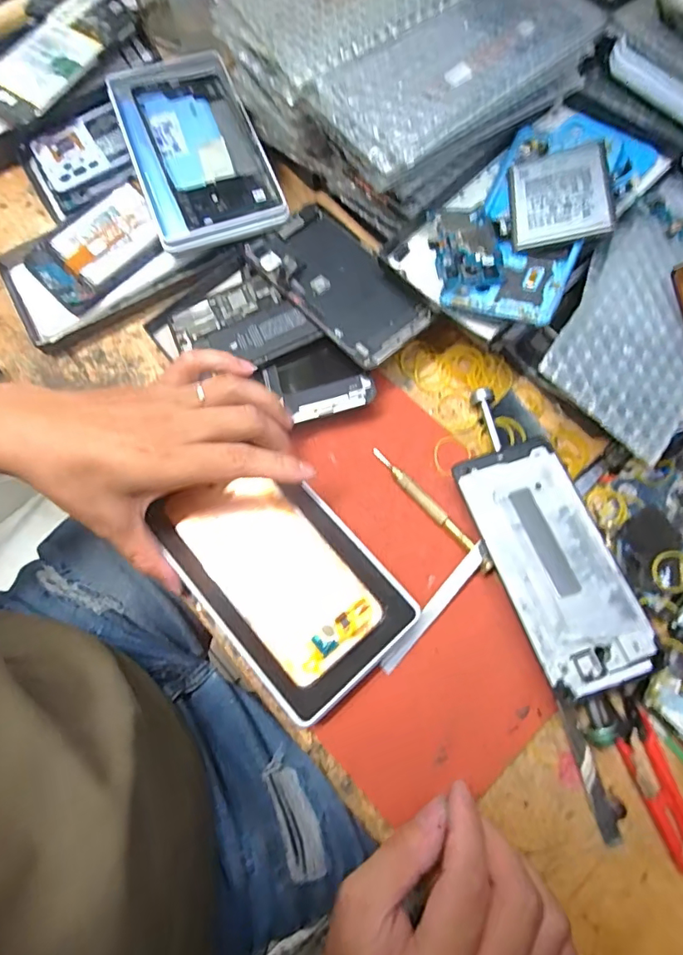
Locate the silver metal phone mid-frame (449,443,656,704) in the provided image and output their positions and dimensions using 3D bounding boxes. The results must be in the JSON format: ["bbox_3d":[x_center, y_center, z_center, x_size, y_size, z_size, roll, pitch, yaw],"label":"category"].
[{"bbox_3d":[0.131,0.050,0.313,0.070,0.004,0.153,-18,69,-4],"label":"silver metal phone mid-frame"}]

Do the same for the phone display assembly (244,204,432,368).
[{"bbox_3d":[-0.002,-0.146,0.372,0.074,0.013,0.148,-38,71,-10],"label":"phone display assembly"}]

